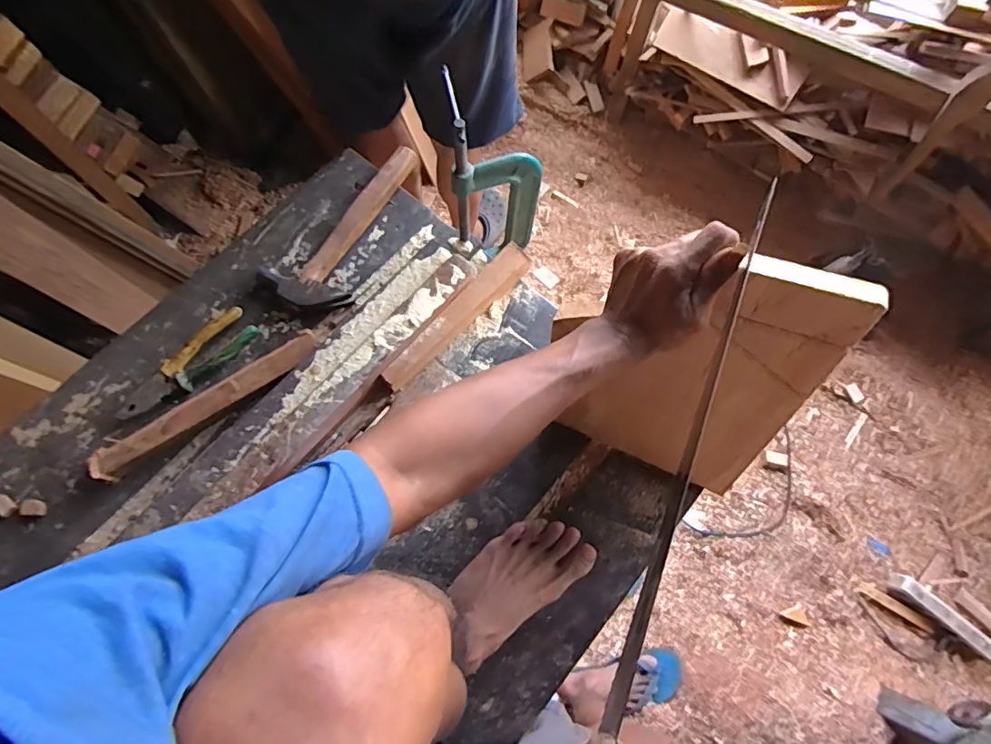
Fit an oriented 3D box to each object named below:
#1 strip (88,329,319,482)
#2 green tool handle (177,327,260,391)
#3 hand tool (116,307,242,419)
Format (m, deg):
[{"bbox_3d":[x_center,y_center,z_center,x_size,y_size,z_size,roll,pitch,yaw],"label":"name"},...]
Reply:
[{"bbox_3d":[-0.362,0.037,0.677,0.298,0.024,0.042,-33,76,-10],"label":"strip"},{"bbox_3d":[-0.366,-0.020,0.708,0.117,0.016,0.022,-40,77,-11],"label":"green tool handle"},{"bbox_3d":[-0.414,-0.014,0.703,0.033,0.012,0.195,39,77,11],"label":"hand tool"}]

